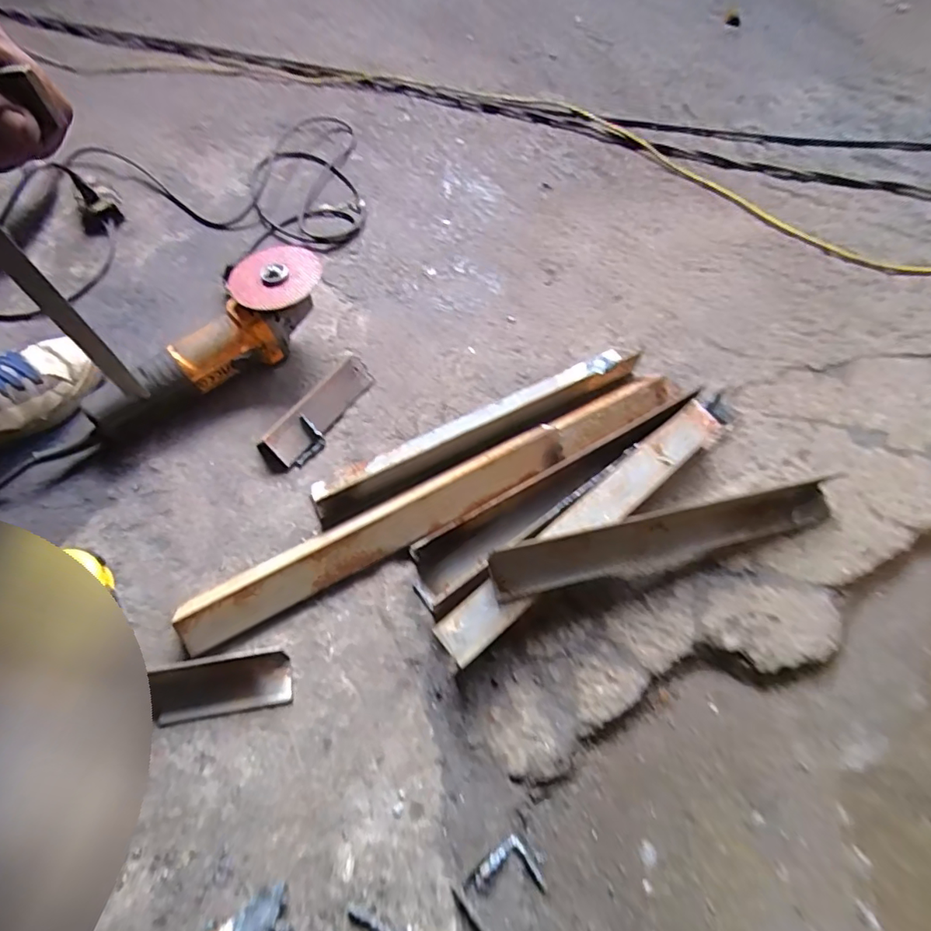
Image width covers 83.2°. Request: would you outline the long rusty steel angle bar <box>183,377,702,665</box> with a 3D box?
[{"bbox_3d":[-0.011,0.032,0.520,0.537,0.039,0.065,-24,62,-15],"label":"long rusty steel angle bar"}]

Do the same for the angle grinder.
[{"bbox_3d":[-0.285,-0.136,0.588,0.289,0.094,0.097,-39,67,-21],"label":"angle grinder"}]

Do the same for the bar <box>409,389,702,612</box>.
[{"bbox_3d":[0.092,0.019,0.525,0.341,0.045,0.061,-34,65,-19],"label":"bar"}]

